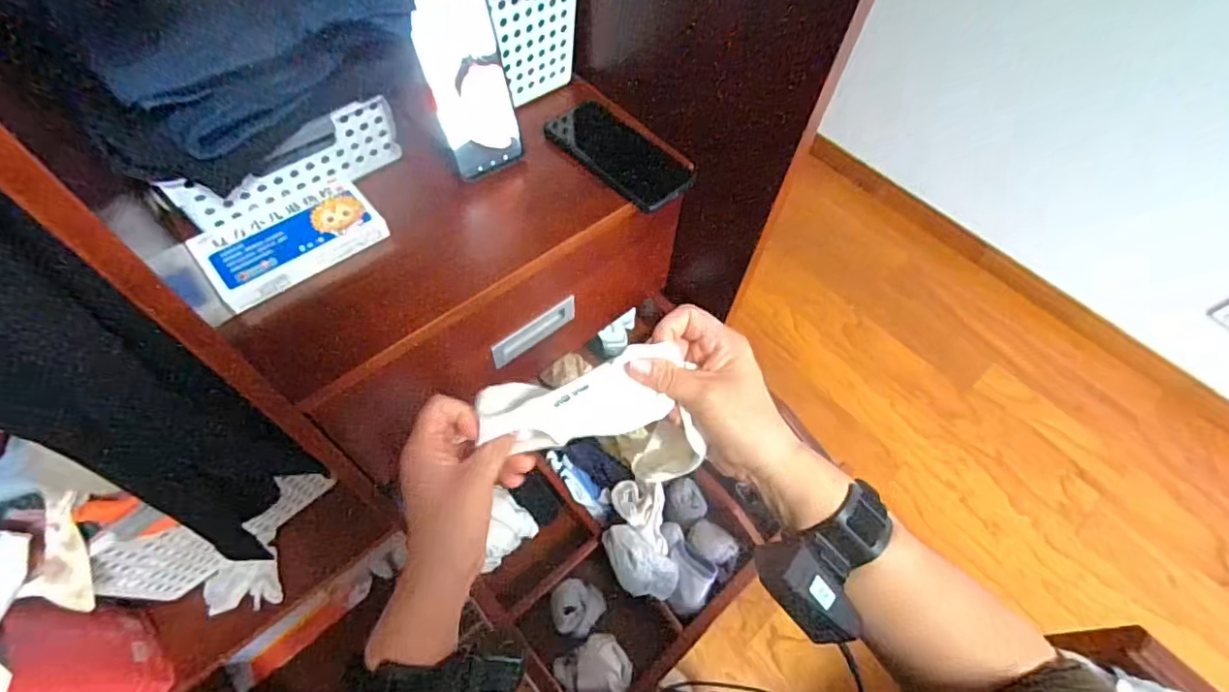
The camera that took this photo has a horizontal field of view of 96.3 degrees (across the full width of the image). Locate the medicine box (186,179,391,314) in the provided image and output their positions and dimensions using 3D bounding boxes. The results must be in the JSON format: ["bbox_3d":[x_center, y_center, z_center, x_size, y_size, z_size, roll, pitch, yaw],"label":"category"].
[{"bbox_3d":[-0.290,-0.097,0.496,0.080,0.021,0.144,41,63,19],"label":"medicine box"}]

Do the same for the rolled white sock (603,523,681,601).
[{"bbox_3d":[0.028,0.227,0.585,0.090,0.042,0.057,41,63,19],"label":"rolled white sock"}]

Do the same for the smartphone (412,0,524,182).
[{"bbox_3d":[-0.137,-0.245,0.526,0.074,0.168,0.009,-27,45,-20],"label":"smartphone"}]

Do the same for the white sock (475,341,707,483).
[{"bbox_3d":[-0.016,0.052,0.388,0.145,0.117,0.055,8,58,0],"label":"white sock"}]

